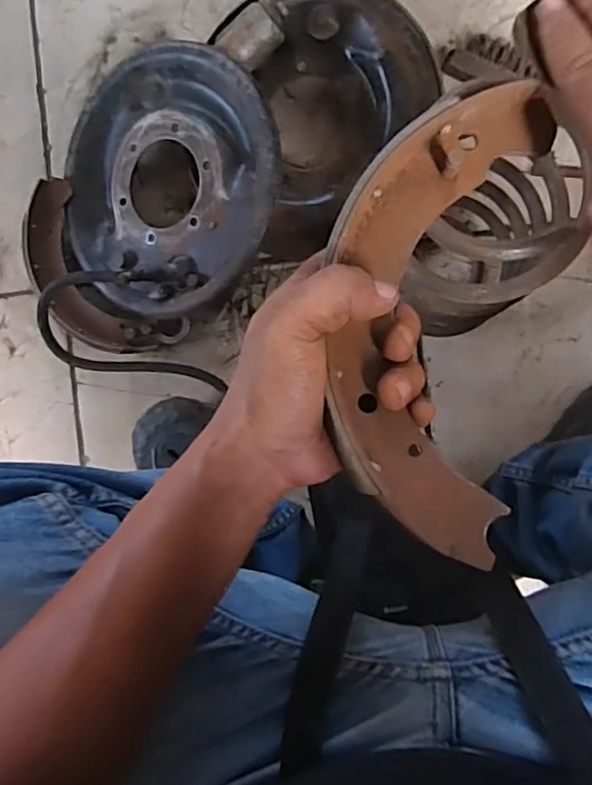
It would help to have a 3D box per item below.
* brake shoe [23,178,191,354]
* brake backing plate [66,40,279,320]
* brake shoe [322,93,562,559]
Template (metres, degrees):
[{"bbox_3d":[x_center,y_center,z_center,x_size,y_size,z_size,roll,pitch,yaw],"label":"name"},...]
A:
[{"bbox_3d":[-0.242,-0.130,0.714,0.111,0.039,0.231,-42,86,7],"label":"brake shoe"},{"bbox_3d":[-0.146,-0.221,0.646,0.265,0.035,0.263,2,96,24],"label":"brake backing plate"},{"bbox_3d":[0.064,-0.040,0.284,0.095,0.030,0.223,6,84,5],"label":"brake shoe"}]

